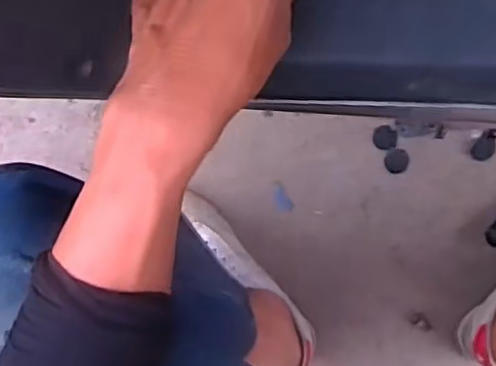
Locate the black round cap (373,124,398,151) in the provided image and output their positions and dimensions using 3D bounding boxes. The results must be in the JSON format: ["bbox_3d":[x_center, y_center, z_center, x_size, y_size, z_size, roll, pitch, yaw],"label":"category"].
[{"bbox_3d":[0.170,-0.056,0.816,0.031,0.004,0.030,0,93,-2],"label":"black round cap"}]

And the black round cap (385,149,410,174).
[{"bbox_3d":[0.186,-0.027,0.819,0.030,0.004,0.031,0,93,-2],"label":"black round cap"}]

